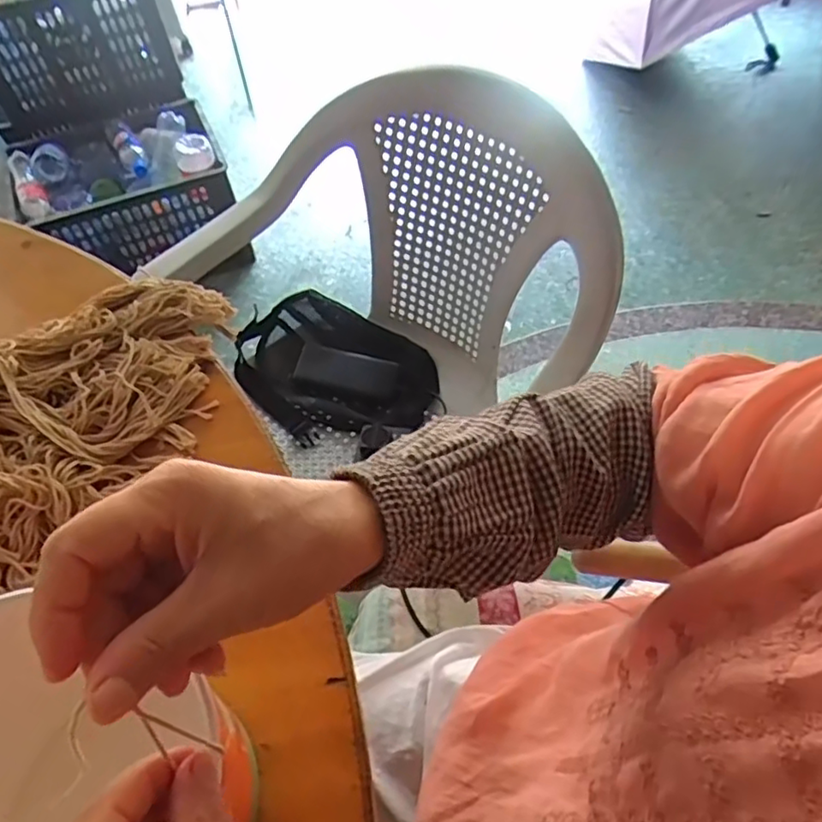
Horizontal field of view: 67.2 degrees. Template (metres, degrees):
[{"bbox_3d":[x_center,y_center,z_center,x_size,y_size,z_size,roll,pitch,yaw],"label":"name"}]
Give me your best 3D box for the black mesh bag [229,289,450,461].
[{"bbox_3d":[-0.103,-0.047,0.934,0.306,0.073,0.238,14,58,13],"label":"black mesh bag"}]

